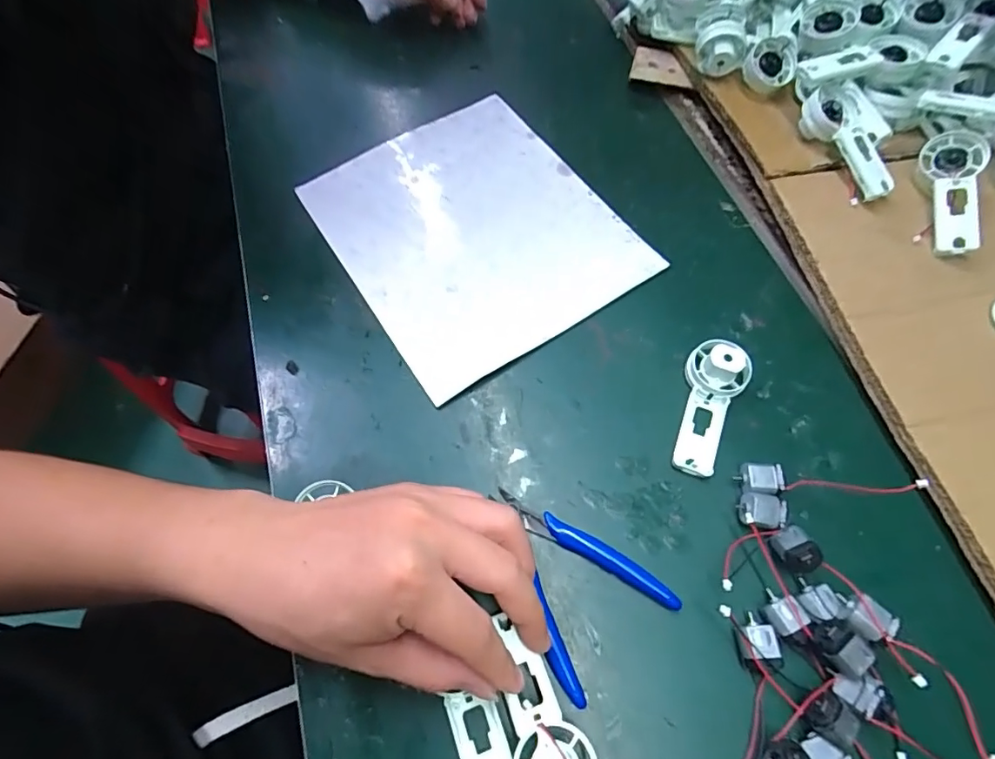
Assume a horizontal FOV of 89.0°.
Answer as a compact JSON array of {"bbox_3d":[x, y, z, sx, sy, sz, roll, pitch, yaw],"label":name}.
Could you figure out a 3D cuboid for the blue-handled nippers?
[{"bbox_3d":[0.038,0.111,0.298,0.077,0.016,0.113,-35,69,-15],"label":"blue-handled nippers"}]

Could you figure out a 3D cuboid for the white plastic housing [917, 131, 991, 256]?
[{"bbox_3d":[0.337,-0.138,0.372,0.033,0.030,0.091,11,65,6],"label":"white plastic housing"}]

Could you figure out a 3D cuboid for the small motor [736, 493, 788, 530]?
[{"bbox_3d":[0.157,0.080,0.305,0.026,0.016,0.020,8,65,4],"label":"small motor"}]

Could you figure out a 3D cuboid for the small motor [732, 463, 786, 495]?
[{"bbox_3d":[0.162,0.063,0.313,0.026,0.015,0.019,4,65,2],"label":"small motor"}]

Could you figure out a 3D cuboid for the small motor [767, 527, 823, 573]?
[{"bbox_3d":[0.171,0.097,0.288,0.017,0.014,0.025,-26,67,-12],"label":"small motor"}]

